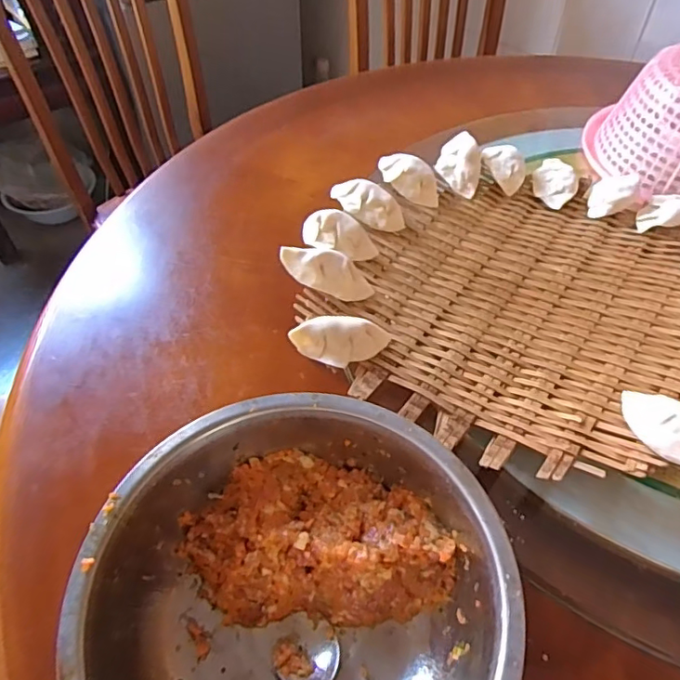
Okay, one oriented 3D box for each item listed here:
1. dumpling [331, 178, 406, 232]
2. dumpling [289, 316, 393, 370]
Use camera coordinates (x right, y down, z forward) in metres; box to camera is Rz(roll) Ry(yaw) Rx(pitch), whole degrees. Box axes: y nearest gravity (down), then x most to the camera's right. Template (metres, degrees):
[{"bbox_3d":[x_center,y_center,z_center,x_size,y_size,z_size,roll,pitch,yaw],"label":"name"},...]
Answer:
[{"bbox_3d":[0.027,-0.128,0.517,0.038,0.028,0.070,-34,58,-26],"label":"dumpling"},{"bbox_3d":[0.002,0.000,0.412,0.074,0.024,0.033,-13,51,-12],"label":"dumpling"}]

